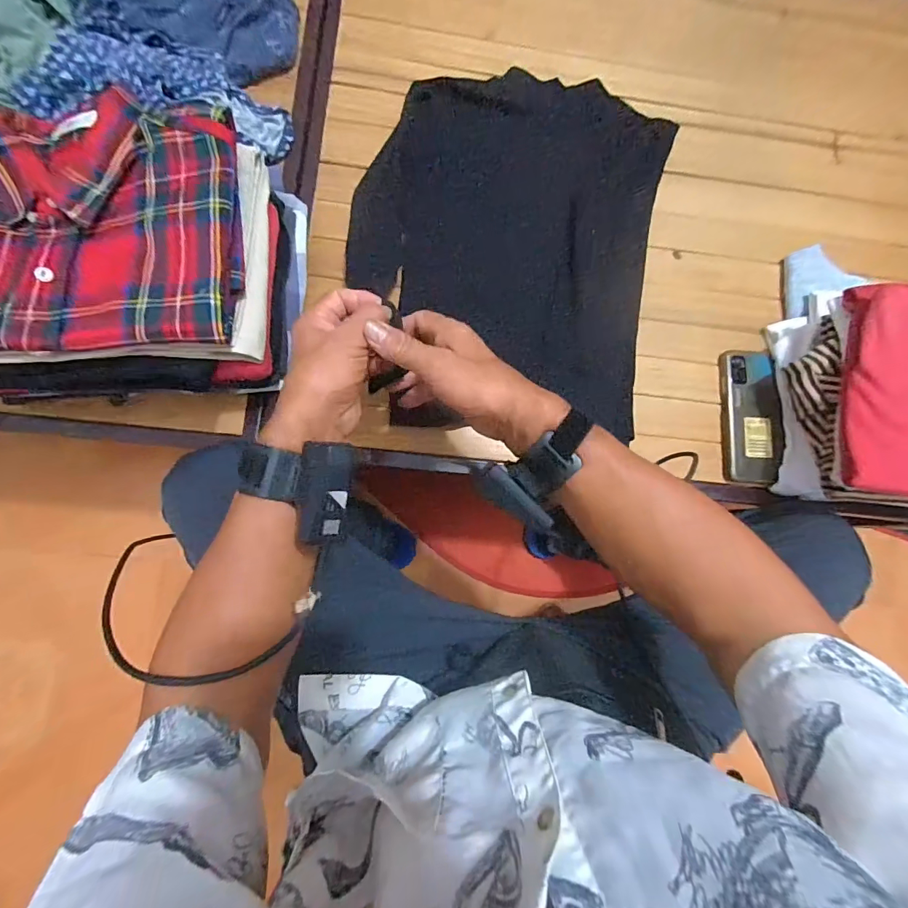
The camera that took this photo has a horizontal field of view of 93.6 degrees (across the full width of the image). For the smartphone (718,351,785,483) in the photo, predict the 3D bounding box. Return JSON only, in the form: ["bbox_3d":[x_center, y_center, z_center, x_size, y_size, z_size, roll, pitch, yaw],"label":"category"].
[{"bbox_3d":[0.365,-0.047,0.523,0.069,0.016,0.160,1,81,0],"label":"smartphone"}]

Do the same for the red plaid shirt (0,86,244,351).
[{"bbox_3d":[-0.347,-0.202,0.369,0.313,0.039,0.243,-1,81,-1],"label":"red plaid shirt"}]

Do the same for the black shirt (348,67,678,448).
[{"bbox_3d":[0.065,-0.255,0.531,0.365,0.028,0.460,10,86,-5],"label":"black shirt"}]

